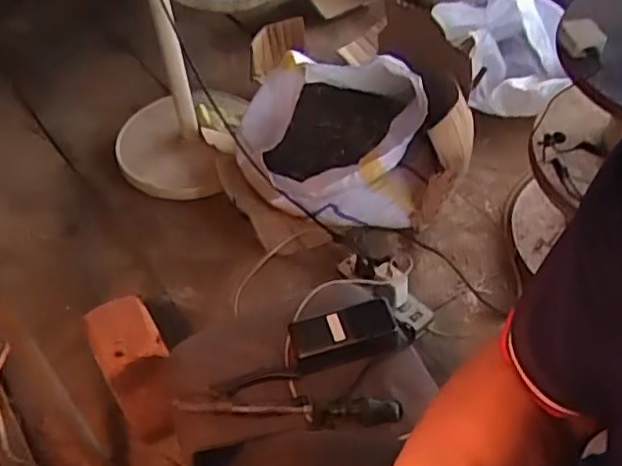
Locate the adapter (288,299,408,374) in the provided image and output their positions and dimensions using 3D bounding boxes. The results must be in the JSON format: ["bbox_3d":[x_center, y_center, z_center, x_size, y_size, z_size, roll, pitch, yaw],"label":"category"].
[{"bbox_3d":[0.043,0.128,0.824,0.135,0.049,0.056,-16,49,-10],"label":"adapter"}]

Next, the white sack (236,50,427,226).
[{"bbox_3d":[0.040,-0.166,1.256,0.347,0.238,0.307,-8,48,-2],"label":"white sack"}]

